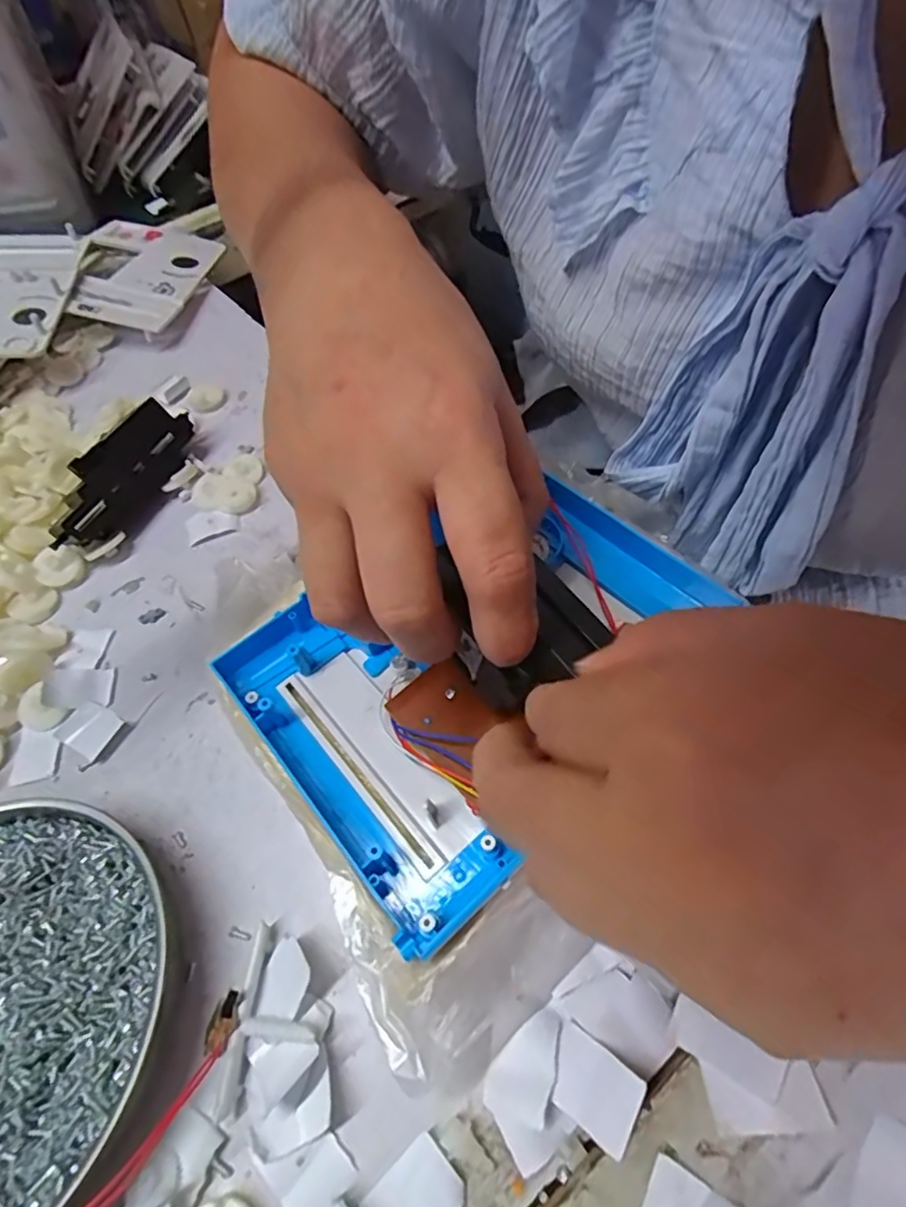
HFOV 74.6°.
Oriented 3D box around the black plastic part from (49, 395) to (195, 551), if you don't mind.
[{"bbox_3d":[-0.185,-0.074,0.331,0.029,0.035,0.098,19,60,18],"label":"black plastic part"}]

